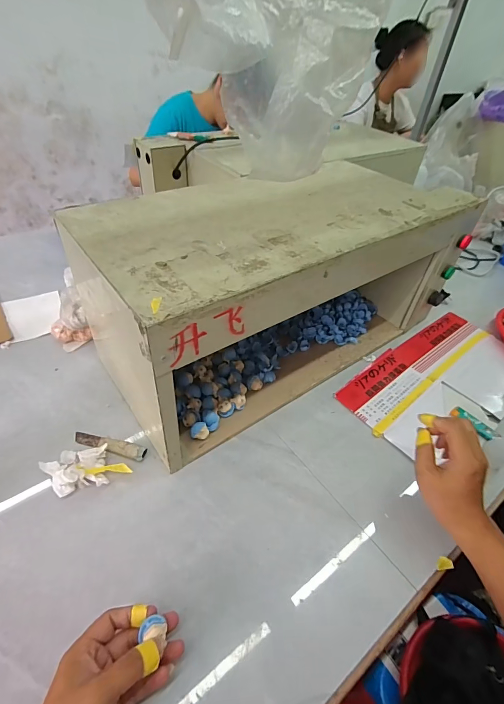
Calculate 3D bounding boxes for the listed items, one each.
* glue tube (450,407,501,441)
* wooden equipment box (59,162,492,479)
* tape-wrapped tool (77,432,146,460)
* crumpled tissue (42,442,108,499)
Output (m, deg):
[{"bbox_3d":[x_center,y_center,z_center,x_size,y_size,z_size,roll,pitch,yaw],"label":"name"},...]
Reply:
[{"bbox_3d":[0.378,0.122,0.595,0.022,0.008,0.076,-35,48,-13],"label":"glue tube"},{"bbox_3d":[0.058,-0.124,0.640,0.628,0.279,0.285,-26,52,-28],"label":"wooden equipment box"},{"bbox_3d":[-0.219,0.142,0.538,0.117,0.009,0.023,13,45,7],"label":"tape-wrapped tool"},{"bbox_3d":[-0.250,0.165,0.492,0.083,0.034,0.061,-11,47,-16],"label":"crumpled tissue"}]

